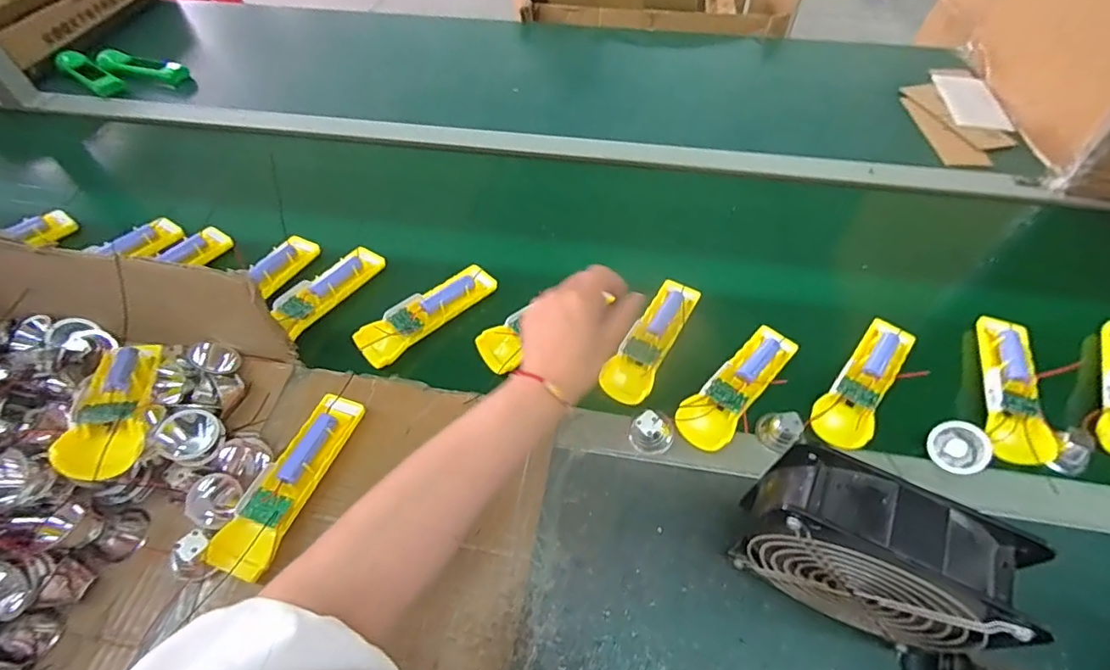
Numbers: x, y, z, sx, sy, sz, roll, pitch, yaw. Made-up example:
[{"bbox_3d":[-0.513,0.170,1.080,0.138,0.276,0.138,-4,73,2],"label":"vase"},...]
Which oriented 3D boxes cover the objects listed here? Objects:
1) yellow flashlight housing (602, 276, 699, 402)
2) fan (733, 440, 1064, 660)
[{"bbox_3d":[0.107,0.002,0.554,0.049,0.025,0.168,27,59,18],"label":"yellow flashlight housing"},{"bbox_3d":[0.212,0.155,0.365,0.150,0.147,0.064,23,58,16],"label":"fan"}]

